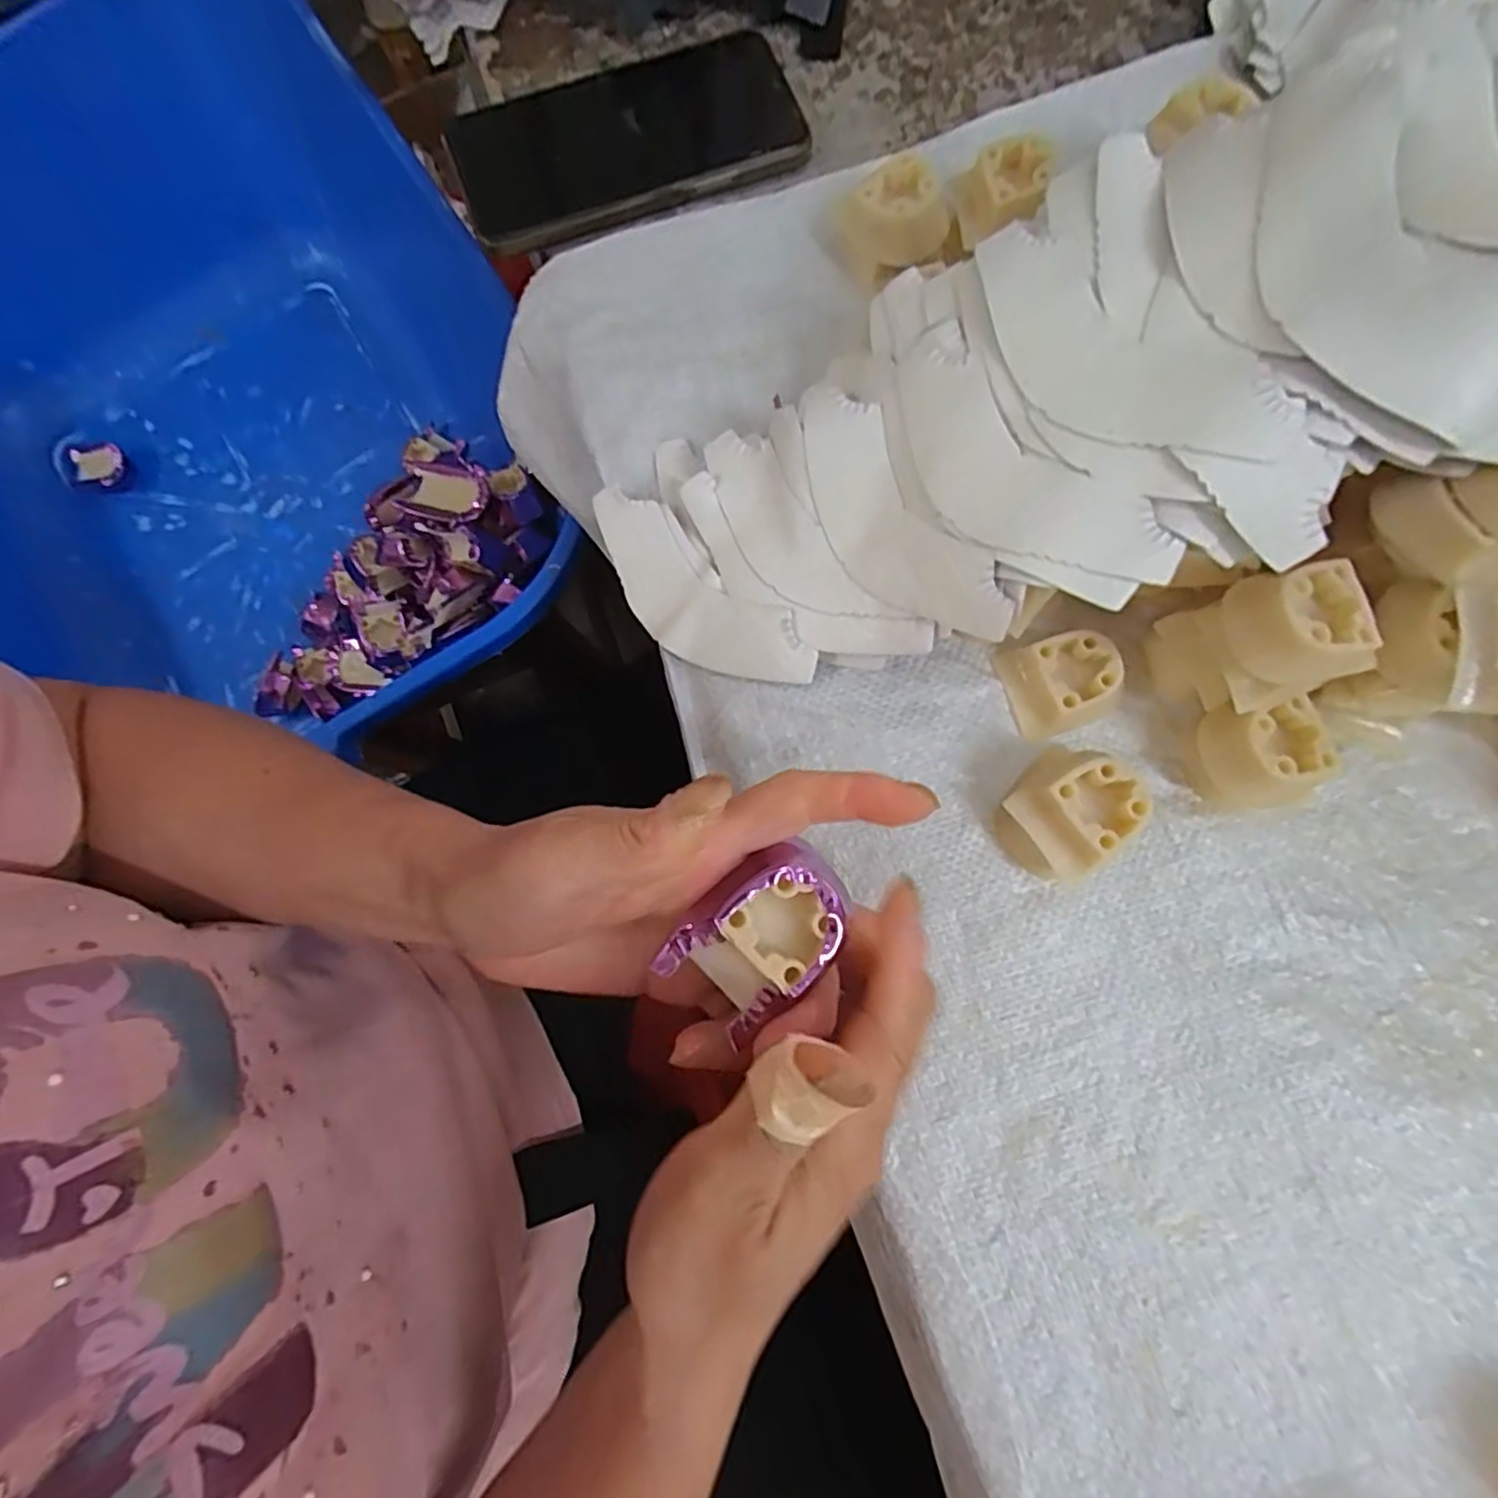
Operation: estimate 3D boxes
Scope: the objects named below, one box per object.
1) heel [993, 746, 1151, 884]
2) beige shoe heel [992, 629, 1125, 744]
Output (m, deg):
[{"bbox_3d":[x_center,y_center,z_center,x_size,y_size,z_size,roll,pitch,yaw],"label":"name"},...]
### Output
[{"bbox_3d":[0.117,0.024,0.254,0.041,0.034,0.041,0,78,1],"label":"heel"},{"bbox_3d":[0.123,-0.027,0.271,0.038,0.018,0.037,-18,79,-2],"label":"beige shoe heel"}]

